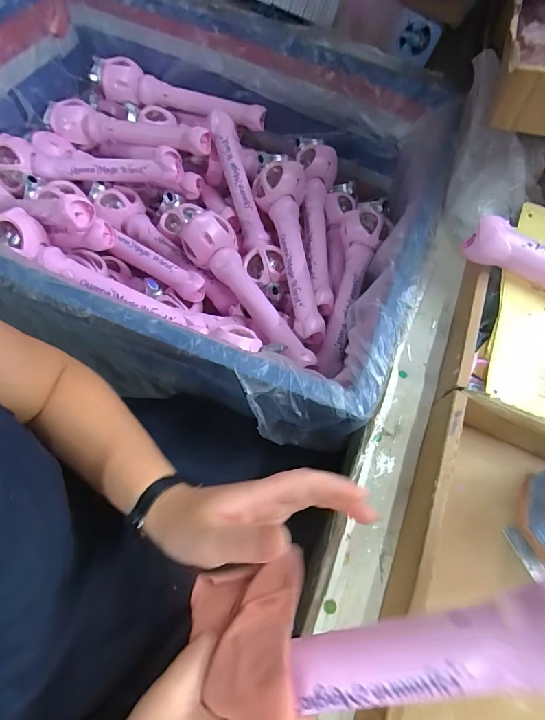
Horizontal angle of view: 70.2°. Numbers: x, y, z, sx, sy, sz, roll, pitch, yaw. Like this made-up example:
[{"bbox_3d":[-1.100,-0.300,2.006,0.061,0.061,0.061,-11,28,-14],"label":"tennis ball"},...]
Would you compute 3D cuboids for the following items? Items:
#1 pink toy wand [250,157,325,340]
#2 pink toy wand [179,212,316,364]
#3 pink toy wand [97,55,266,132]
[{"bbox_3d":[0.027,-0.188,0.624,0.084,0.066,0.316,-3,65,-7],"label":"pink toy wand"},{"bbox_3d":[-0.029,-0.110,0.610,0.082,0.085,0.317,-34,72,-19],"label":"pink toy wand"},{"bbox_3d":[-0.181,-0.495,0.741,0.332,0.064,0.060,14,64,1],"label":"pink toy wand"}]

